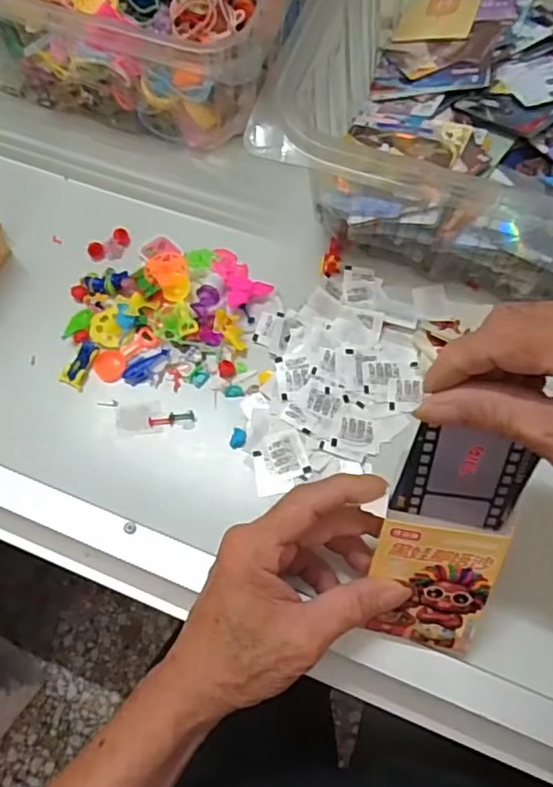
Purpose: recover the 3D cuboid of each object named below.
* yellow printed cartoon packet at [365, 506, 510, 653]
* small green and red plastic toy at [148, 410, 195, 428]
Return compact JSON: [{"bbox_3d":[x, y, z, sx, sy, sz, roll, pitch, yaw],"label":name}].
[{"bbox_3d":[0.085,0.107,0.336,0.063,0.093,0.006,8,31,4],"label":"yellow printed cartoon packet"},{"bbox_3d":[-0.072,0.017,0.418,0.031,0.005,0.008,-7,68,-1],"label":"small green and red plastic toy"}]

